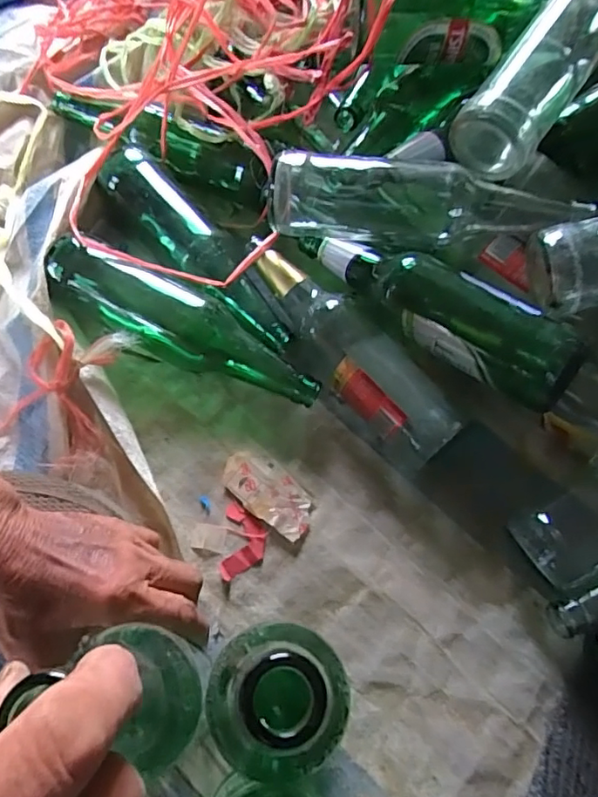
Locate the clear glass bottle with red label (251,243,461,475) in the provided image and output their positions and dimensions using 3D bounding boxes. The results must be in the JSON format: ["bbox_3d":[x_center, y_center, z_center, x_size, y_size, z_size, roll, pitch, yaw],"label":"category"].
[{"bbox_3d":[0.039,-0.040,0.484,0.068,0.069,0.236,-38,71,-19],"label":"clear glass bottle with red label"}]

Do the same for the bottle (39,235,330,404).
[{"bbox_3d":[-0.102,-0.062,0.489,0.264,0.058,0.061,26,65,11],"label":"bottle"}]

